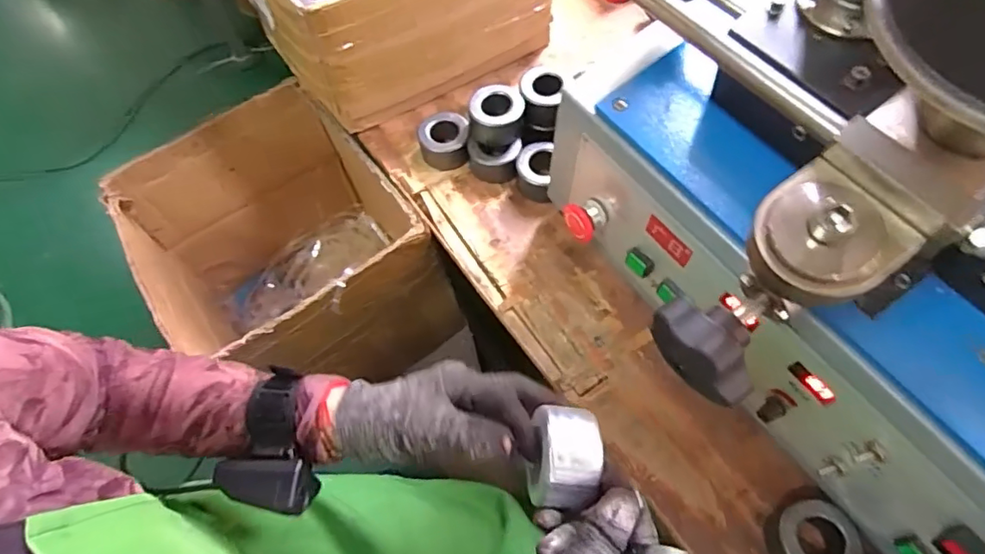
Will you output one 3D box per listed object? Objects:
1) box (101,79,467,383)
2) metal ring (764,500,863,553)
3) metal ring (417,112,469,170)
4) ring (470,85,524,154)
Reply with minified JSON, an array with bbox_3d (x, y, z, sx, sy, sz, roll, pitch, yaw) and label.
[{"bbox_3d":[-0.274,-0.012,0.780,0.333,0.302,0.315,-32,65,-12],"label":"box"},{"bbox_3d":[0.255,0.211,0.438,0.054,0.036,0.059,-2,63,3],"label":"metal ring"},{"bbox_3d":[-0.057,-0.162,0.656,0.060,0.036,0.058,-2,63,3],"label":"metal ring"},{"bbox_3d":[0.006,-0.182,0.626,0.057,0.045,0.060,-2,63,3],"label":"ring"}]

